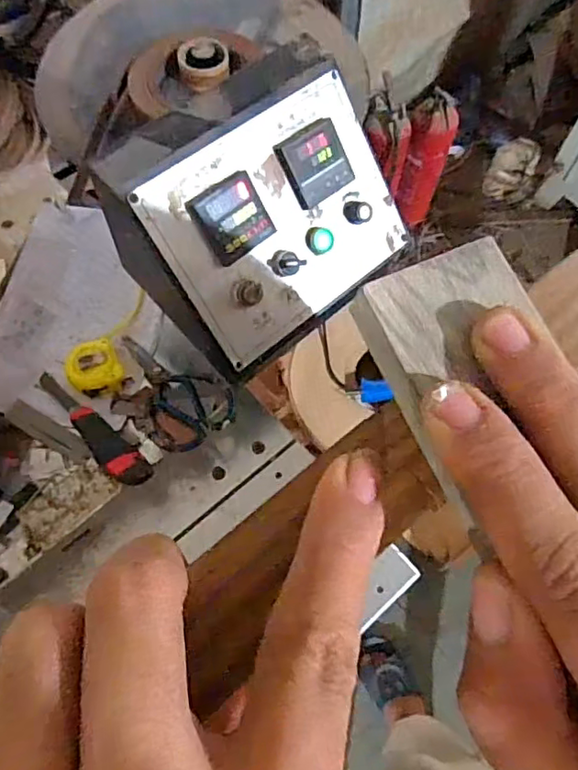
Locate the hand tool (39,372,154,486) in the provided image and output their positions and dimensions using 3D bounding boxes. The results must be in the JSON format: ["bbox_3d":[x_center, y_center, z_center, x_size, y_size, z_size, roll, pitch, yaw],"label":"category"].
[{"bbox_3d":[-0.247,0.048,0.713,0.038,0.034,0.227,-42,57,-18],"label":"hand tool"}]

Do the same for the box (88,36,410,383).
[{"bbox_3d":[-0.021,-0.204,0.624,0.280,0.180,0.225,-34,70,-16],"label":"box"}]

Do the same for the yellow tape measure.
[{"bbox_3d":[-0.245,-0.061,0.776,0.071,0.055,0.154,5,65,1],"label":"yellow tape measure"}]

